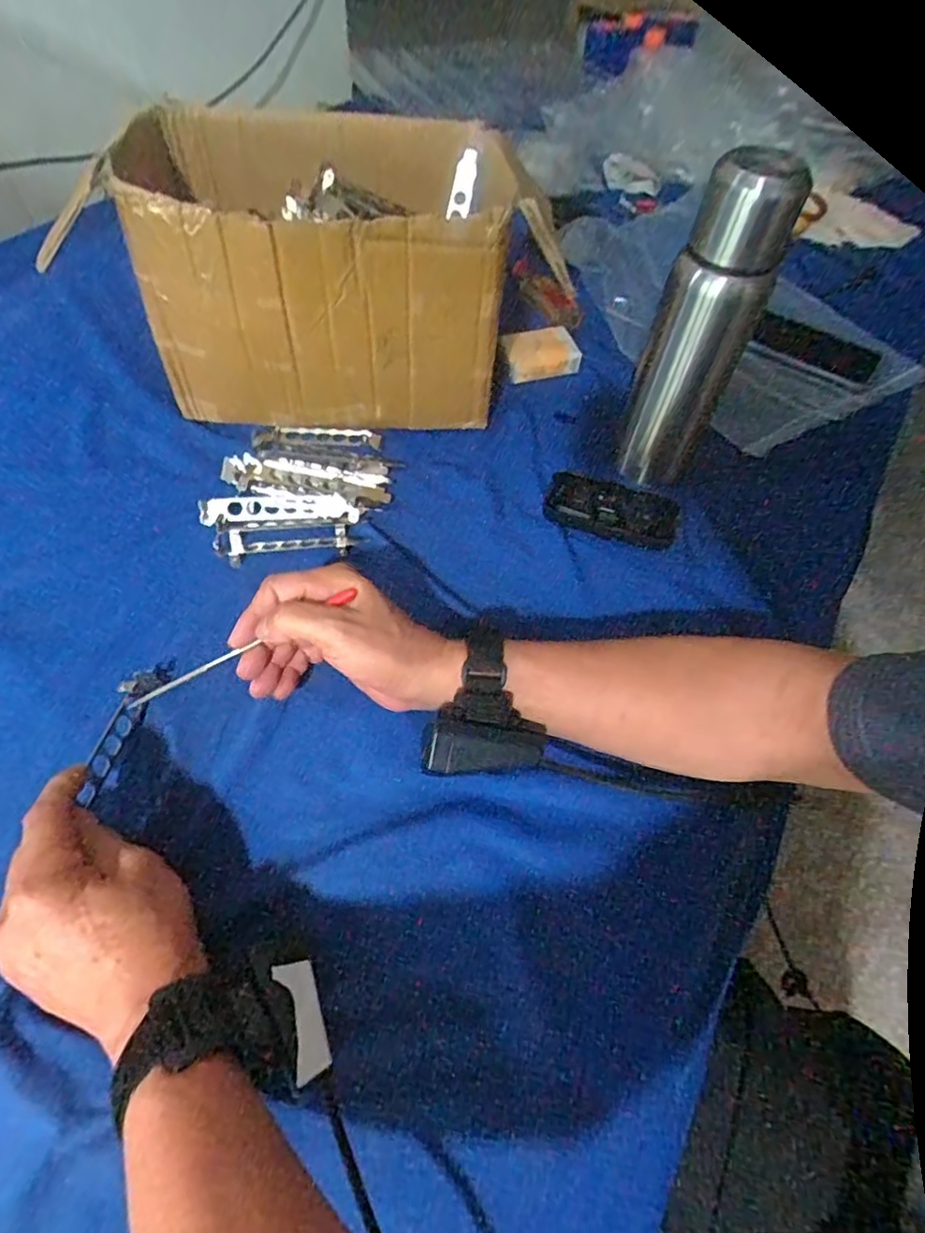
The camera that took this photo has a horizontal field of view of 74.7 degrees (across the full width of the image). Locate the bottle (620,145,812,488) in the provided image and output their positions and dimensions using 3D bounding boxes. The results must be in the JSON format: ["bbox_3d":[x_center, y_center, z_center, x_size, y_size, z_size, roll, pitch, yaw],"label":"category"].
[{"bbox_3d":[0.179,-0.212,0.463,0.068,0.236,0.055,21,57,11],"label":"bottle"}]

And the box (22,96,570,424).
[{"bbox_3d":[-0.109,-0.315,0.557,0.329,0.190,0.237,-5,56,-6],"label":"box"}]

